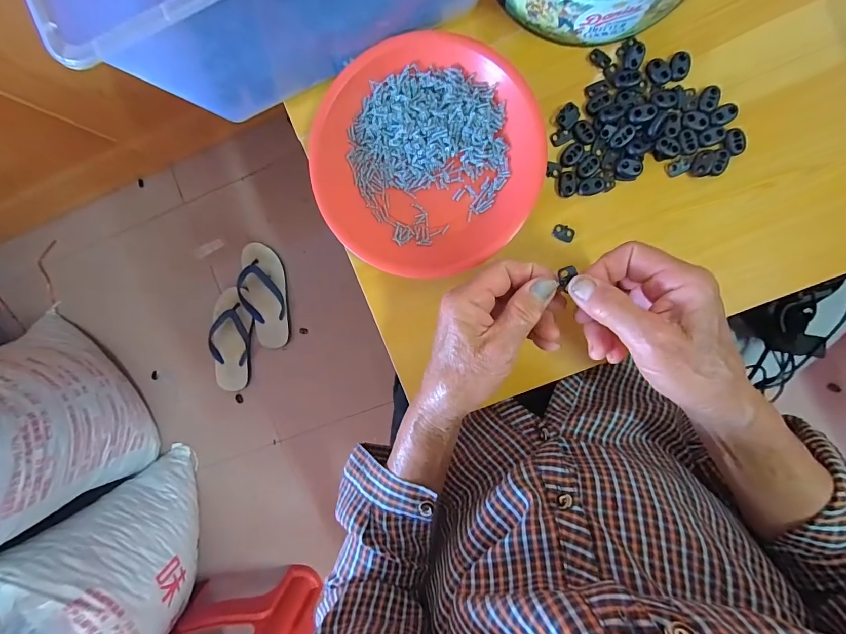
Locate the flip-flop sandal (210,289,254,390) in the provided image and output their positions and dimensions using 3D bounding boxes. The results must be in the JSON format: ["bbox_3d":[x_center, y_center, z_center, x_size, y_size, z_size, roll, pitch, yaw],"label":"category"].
[{"bbox_3d":[-0.446,0.056,0.898,0.100,0.053,0.238,3,95,5],"label":"flip-flop sandal"}]

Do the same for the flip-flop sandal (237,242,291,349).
[{"bbox_3d":[-0.364,-0.048,0.882,0.101,0.050,0.242,-8,94,6],"label":"flip-flop sandal"}]

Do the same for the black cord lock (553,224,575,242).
[{"bbox_3d":[0.125,-0.074,0.342,0.019,0.004,0.013,26,97,3],"label":"black cord lock"}]

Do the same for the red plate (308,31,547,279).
[{"bbox_3d":[0.002,-0.135,0.338,0.186,0.025,0.192,0,95,5],"label":"red plate"}]

